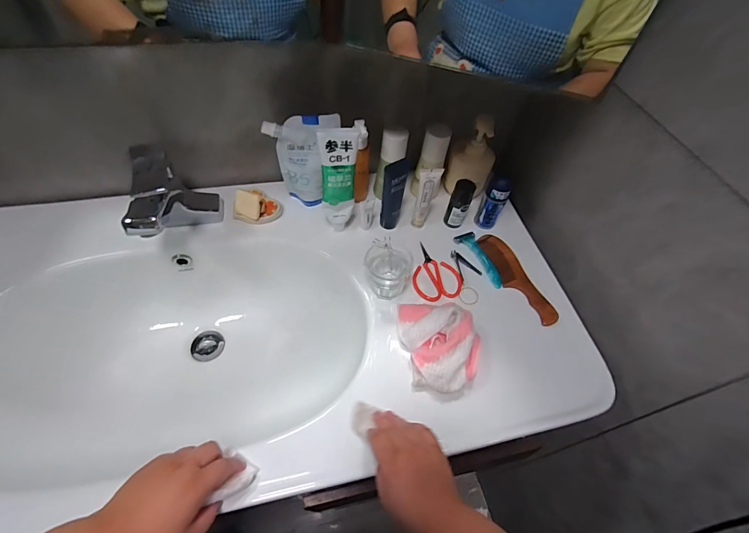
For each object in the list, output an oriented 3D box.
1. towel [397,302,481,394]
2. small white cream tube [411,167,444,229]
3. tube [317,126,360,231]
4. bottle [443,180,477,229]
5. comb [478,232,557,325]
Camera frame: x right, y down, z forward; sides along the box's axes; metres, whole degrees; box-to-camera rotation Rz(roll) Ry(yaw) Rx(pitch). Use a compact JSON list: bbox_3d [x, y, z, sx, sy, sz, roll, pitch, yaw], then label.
[{"bbox_3d":[0.093,0.102,0.517,0.101,0.039,0.141,-9,55,-12],"label":"towel"},{"bbox_3d":[0.085,-0.111,0.621,0.031,0.130,0.019,12,53,4],"label":"small white cream tube"},{"bbox_3d":[-0.056,-0.133,0.579,0.055,0.187,0.037,-4,53,-8],"label":"tube"},{"bbox_3d":[0.148,-0.109,0.638,0.034,0.082,0.031,3,53,-4],"label":"bottle"},{"bbox_3d":[0.234,0.018,0.612,0.050,0.012,0.181,-13,56,-14],"label":"comb"}]

